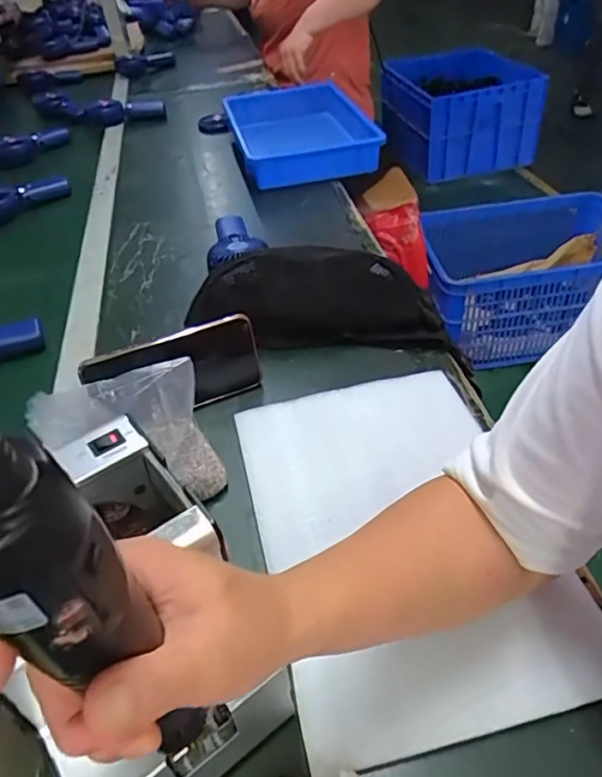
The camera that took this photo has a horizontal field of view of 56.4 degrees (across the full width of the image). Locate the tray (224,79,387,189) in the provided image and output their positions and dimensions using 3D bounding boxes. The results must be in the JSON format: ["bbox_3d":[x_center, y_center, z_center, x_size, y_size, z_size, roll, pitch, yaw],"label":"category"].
[{"bbox_3d":[-0.011,-0.506,1.115,0.245,0.070,0.355,-14,42,-8],"label":"tray"}]

